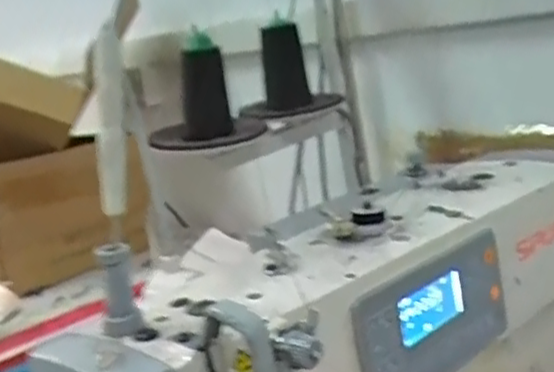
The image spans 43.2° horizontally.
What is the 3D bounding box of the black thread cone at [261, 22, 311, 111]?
[{"bbox_3d":[0.010,-0.143,0.847,0.052,0.098,0.046,-3,10,2],"label":"black thread cone"}]

